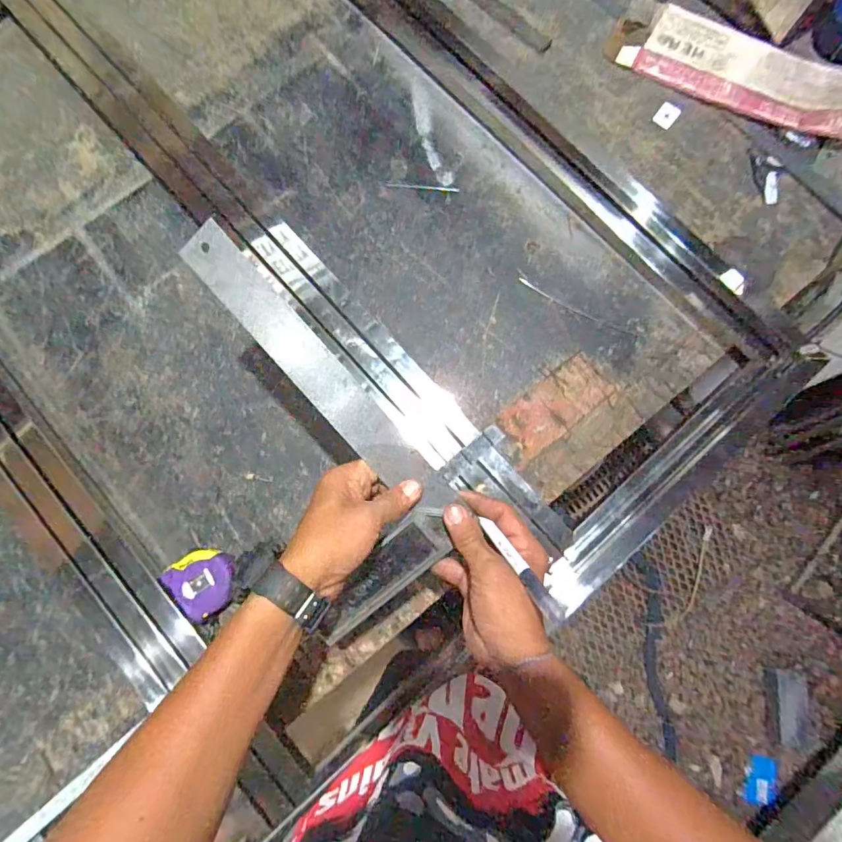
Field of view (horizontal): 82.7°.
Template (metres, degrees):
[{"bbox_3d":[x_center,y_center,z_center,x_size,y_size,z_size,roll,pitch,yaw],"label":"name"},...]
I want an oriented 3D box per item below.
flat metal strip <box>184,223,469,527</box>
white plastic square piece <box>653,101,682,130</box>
[{"bbox_3d":[-0.086,-0.040,0.415,0.045,0.011,0.307,-40,94,9],"label":"flat metal strip"},{"bbox_3d":[0.352,-0.438,0.683,0.027,0.004,0.038,36,82,6],"label":"white plastic square piece"}]

